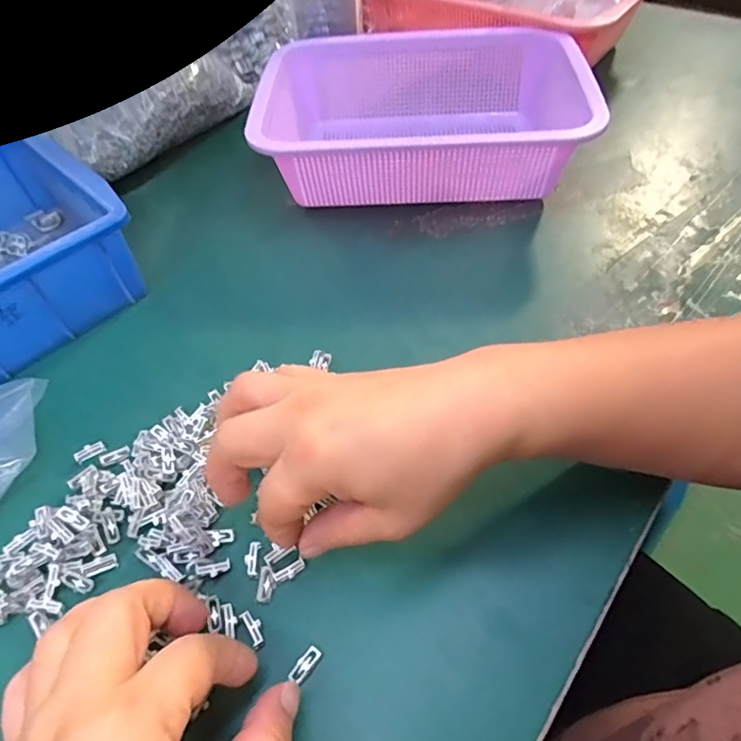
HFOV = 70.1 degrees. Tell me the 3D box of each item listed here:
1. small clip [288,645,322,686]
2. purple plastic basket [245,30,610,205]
[{"bbox_3d":[-0.029,0.130,0.234,0.007,0.004,0.017,37,54,26],"label":"small clip"},{"bbox_3d":[0.042,-0.214,0.449,0.256,0.075,0.168,2,53,4],"label":"purple plastic basket"}]

